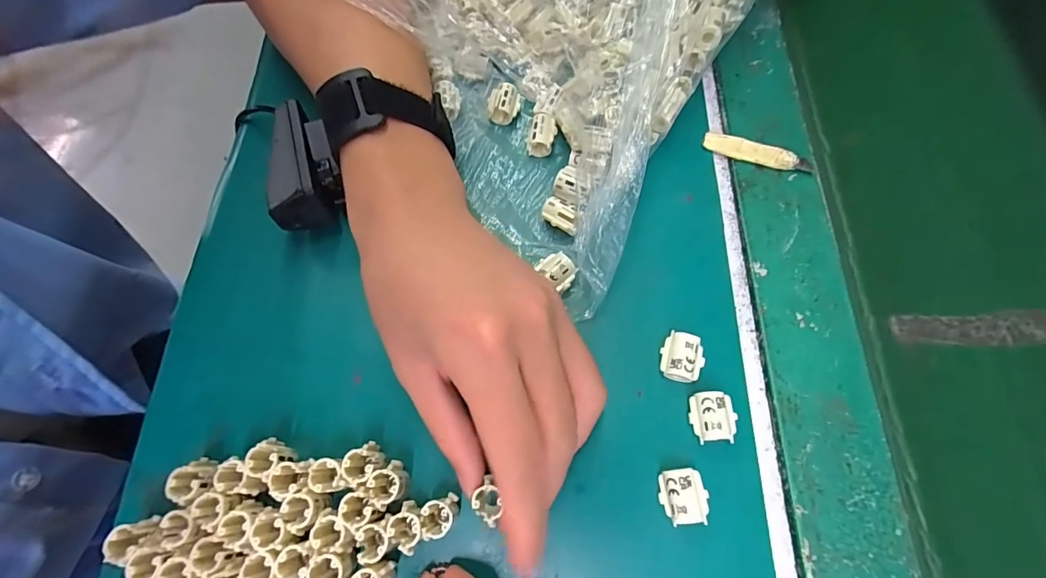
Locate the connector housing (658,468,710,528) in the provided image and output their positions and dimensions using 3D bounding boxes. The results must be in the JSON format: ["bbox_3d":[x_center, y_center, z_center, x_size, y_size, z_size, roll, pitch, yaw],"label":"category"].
[{"bbox_3d":[0.071,0.092,0.199,0.018,0.011,0.022,-9,69,-1],"label":"connector housing"}]

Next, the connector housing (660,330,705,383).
[{"bbox_3d":[0.078,0.034,0.220,0.020,0.013,0.023,18,71,9],"label":"connector housing"}]

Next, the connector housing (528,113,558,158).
[{"bbox_3d":[0.012,-0.092,0.270,0.015,0.013,0.021,14,70,7],"label":"connector housing"}]

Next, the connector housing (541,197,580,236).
[{"bbox_3d":[0.021,-0.040,0.251,0.022,0.012,0.012,35,74,14],"label":"connector housing"}]

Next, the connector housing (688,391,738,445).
[{"bbox_3d":[0.089,0.060,0.210,0.019,0.011,0.022,-9,69,-1],"label":"connector housing"}]

